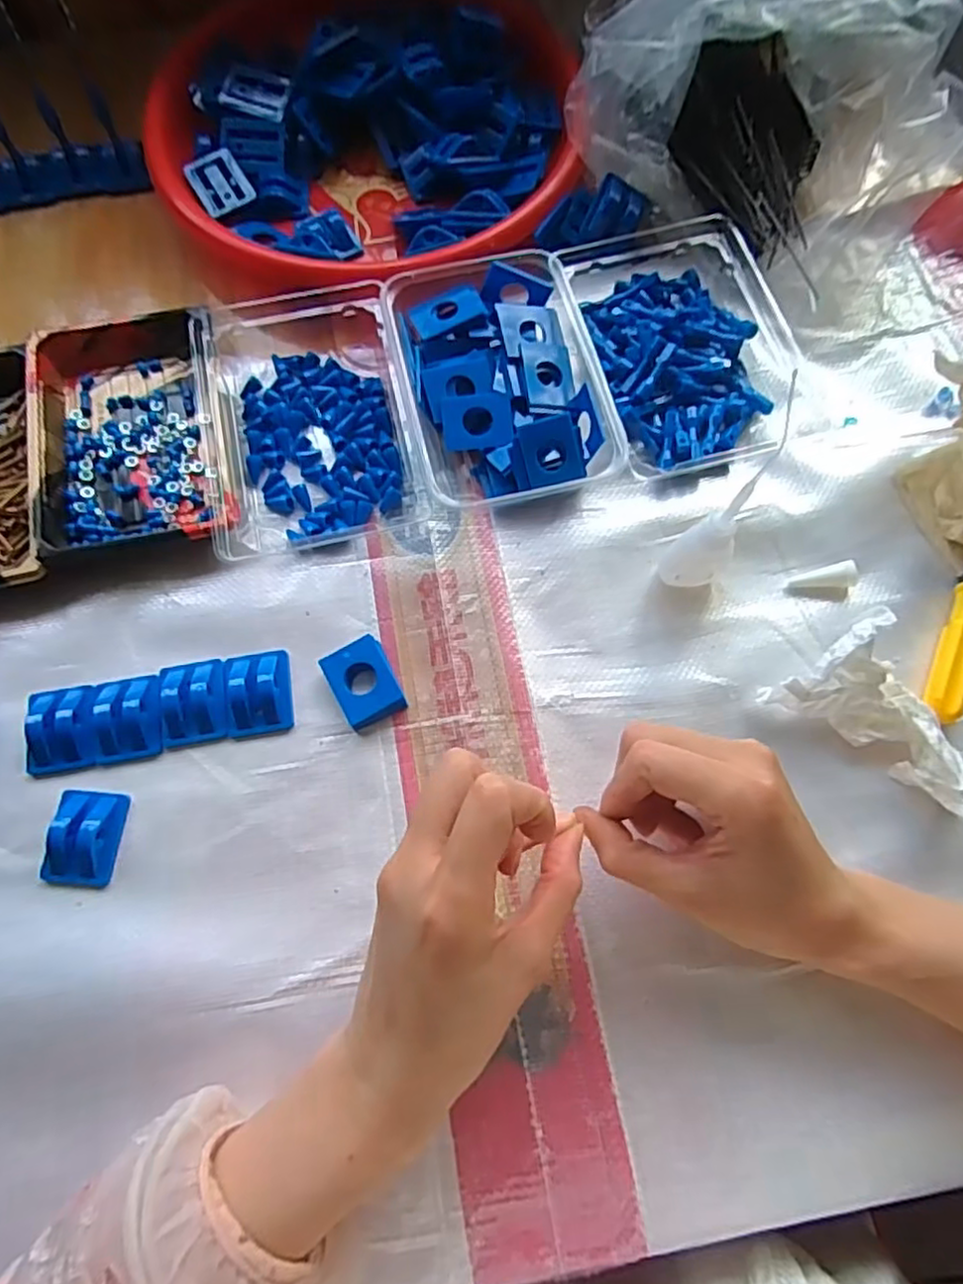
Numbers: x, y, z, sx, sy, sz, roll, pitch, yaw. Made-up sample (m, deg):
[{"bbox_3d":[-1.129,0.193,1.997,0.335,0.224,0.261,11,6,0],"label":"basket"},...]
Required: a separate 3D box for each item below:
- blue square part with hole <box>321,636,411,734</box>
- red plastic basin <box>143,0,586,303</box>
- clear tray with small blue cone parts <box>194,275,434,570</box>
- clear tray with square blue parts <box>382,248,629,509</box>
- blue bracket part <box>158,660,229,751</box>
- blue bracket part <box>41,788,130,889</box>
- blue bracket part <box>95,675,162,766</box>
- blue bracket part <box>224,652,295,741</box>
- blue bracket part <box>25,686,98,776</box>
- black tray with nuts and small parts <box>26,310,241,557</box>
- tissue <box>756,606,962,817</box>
[{"bbox_3d":[-0.063,0.022,0.362,0.033,0.013,0.044,-27,73,-8],"label":"blue square part with hole"},{"bbox_3d":[-0.082,-0.359,0.462,0.276,0.056,0.262,0,71,1],"label":"red plastic basin"},{"bbox_3d":[-0.105,-0.142,0.403,0.117,0.031,0.182,-13,71,-4],"label":"clear tray with small blue cone parts"},{"bbox_3d":[0.010,-0.154,0.403,0.112,0.035,0.158,-13,71,-4],"label":"clear tray with square blue parts"},{"bbox_3d":[-0.154,0.031,0.360,0.035,0.012,0.044,-10,71,-3],"label":"blue bracket part"},{"bbox_3d":[-0.198,0.096,0.332,0.034,0.015,0.044,3,71,2],"label":"blue bracket part"},{"bbox_3d":[-0.184,0.039,0.352,0.035,0.012,0.044,-9,71,-2],"label":"blue bracket part"},{"bbox_3d":[-0.120,0.026,0.361,0.034,0.015,0.045,-9,71,-2],"label":"blue bracket part"},{"bbox_3d":[-0.219,0.044,0.351,0.037,0.013,0.044,-10,71,-2],"label":"blue bracket part"},{"bbox_3d":[-0.208,-0.128,0.400,0.109,0.031,0.167,-13,71,-4],"label":"black tray with nuts and small parts"},{"bbox_3d":[0.204,0.033,0.336,0.101,0.045,0.057,34,75,12],"label":"tissue"}]

